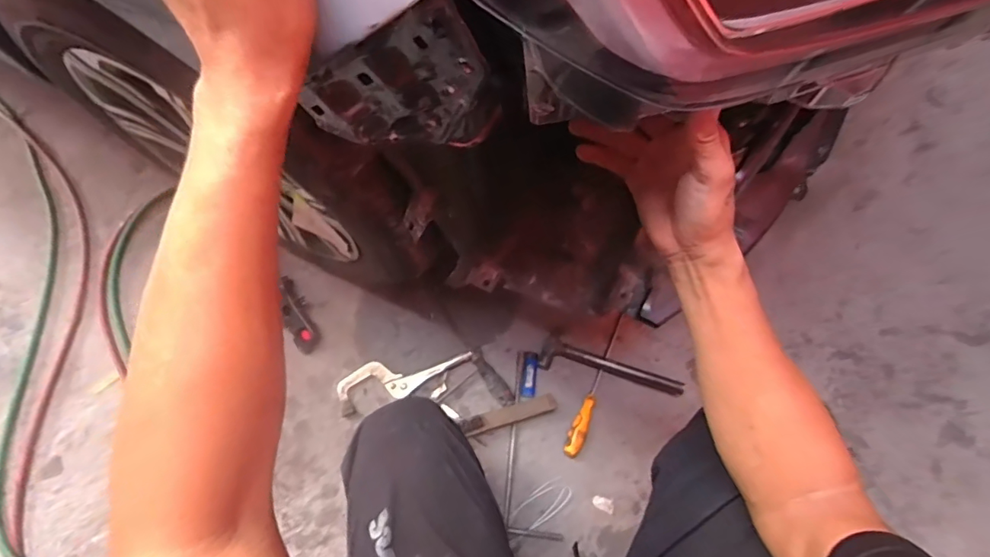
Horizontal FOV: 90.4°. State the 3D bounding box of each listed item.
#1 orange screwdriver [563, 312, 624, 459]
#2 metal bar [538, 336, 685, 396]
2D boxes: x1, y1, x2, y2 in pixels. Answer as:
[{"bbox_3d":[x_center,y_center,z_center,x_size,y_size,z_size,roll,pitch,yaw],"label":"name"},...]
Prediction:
[{"bbox_3d":[0.179,0.180,0.867,0.026,0.022,0.273,21,72,11],"label":"orange screwdriver"},{"bbox_3d":[0.206,0.156,0.880,0.250,0.021,0.060,10,70,7],"label":"metal bar"}]

